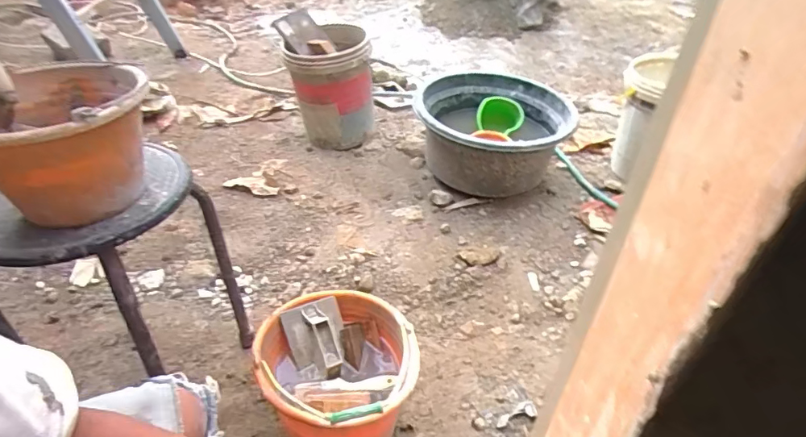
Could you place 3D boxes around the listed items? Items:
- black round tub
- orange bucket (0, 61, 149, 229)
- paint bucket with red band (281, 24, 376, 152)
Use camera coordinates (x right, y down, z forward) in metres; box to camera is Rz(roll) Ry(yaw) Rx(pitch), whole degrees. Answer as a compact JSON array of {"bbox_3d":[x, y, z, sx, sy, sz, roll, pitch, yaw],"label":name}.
[{"bbox_3d":[0.304,-0.285,1.678,0.485,0.240,0.466,1,39,-1],"label":"black round tub"},{"bbox_3d":[-0.482,-0.109,0.696,0.247,0.159,0.248,1,39,-1],"label":"orange bucket"},{"bbox_3d":[-0.278,-0.497,1.886,0.300,0.385,0.358,-6,39,-7],"label":"paint bucket with red band"}]

